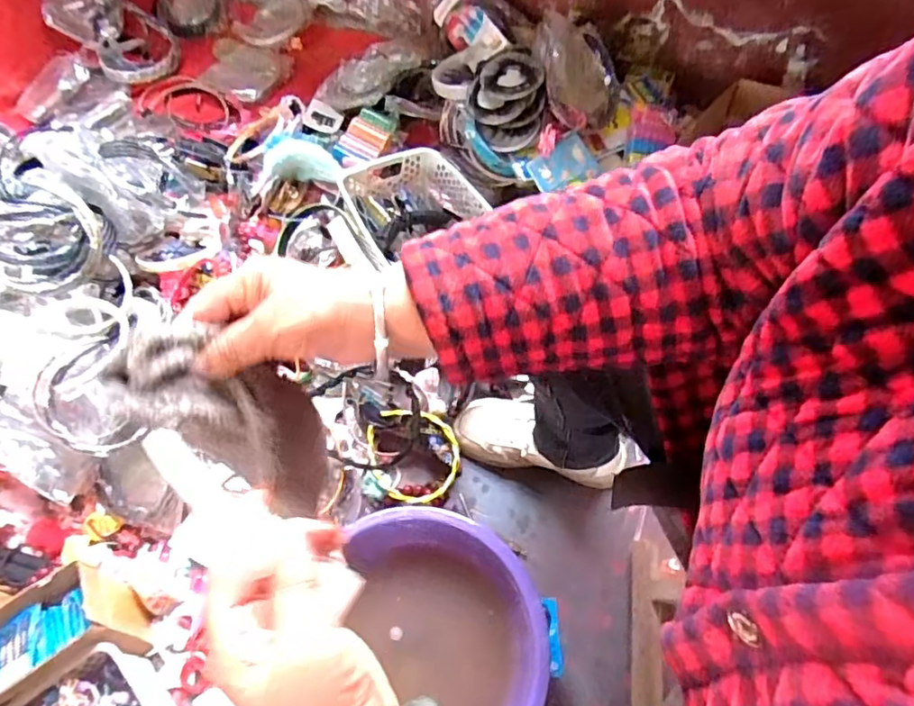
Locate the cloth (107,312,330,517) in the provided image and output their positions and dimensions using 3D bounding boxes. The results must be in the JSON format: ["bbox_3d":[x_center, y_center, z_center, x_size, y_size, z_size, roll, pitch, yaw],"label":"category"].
[{"bbox_3d":[-0.127,0.040,0.358,0.043,0.153,0.064,4,58,39],"label":"cloth"}]

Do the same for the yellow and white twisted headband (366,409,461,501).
[{"bbox_3d":[-0.061,0.137,0.790,0.128,0.014,0.119,0,87,10],"label":"yellow and white twisted headband"}]

